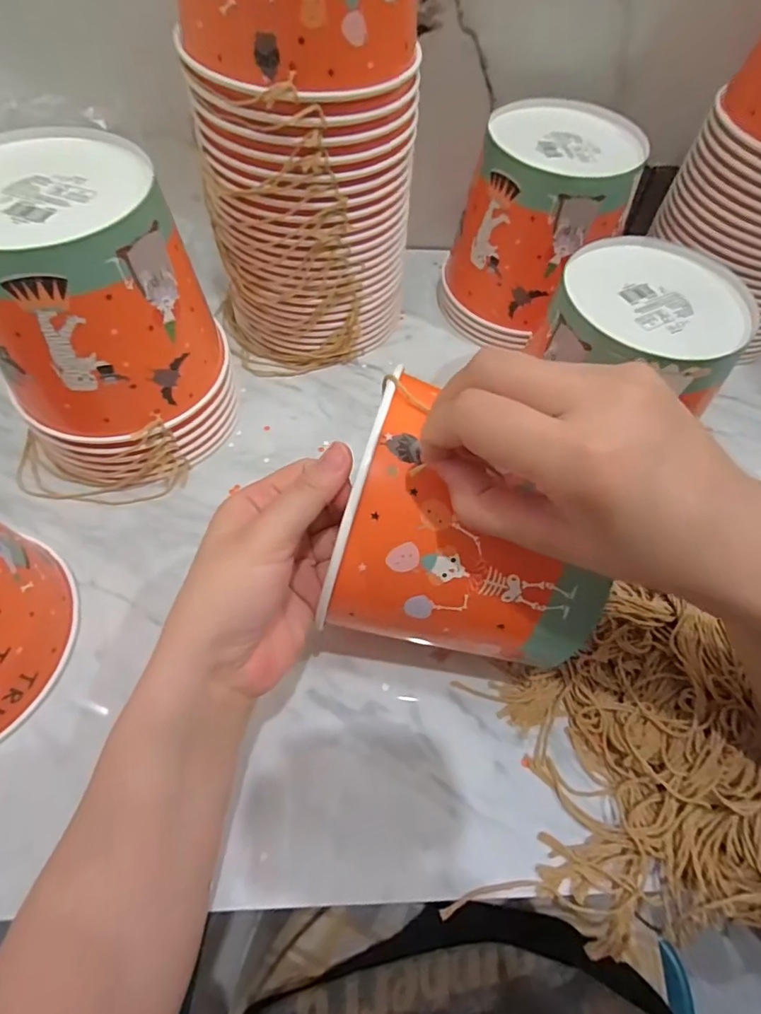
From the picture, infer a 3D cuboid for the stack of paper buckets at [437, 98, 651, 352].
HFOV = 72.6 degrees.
[{"bbox_3d":[0.139,-0.250,0.471,0.142,0.144,0.139,-23,63,-16],"label":"stack of paper buckets"}]

